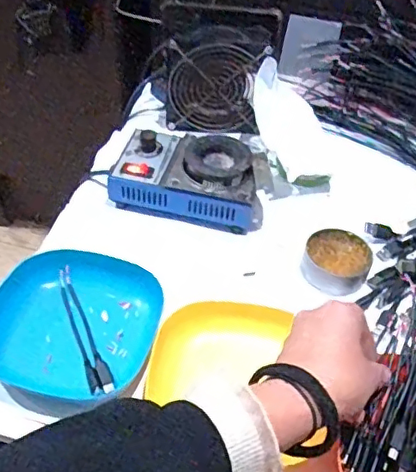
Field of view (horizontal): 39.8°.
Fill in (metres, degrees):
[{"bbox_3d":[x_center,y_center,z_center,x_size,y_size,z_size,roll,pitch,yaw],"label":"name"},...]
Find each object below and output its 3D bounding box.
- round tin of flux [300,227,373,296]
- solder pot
[{"bbox_3d":[0.124,0.024,0.556,0.062,0.025,0.061,2,47,-2],"label":"round tin of flux"},{"bbox_3d":[-0.015,-0.064,0.605,0.160,0.061,0.094,13,47,8],"label":"solder pot"}]

